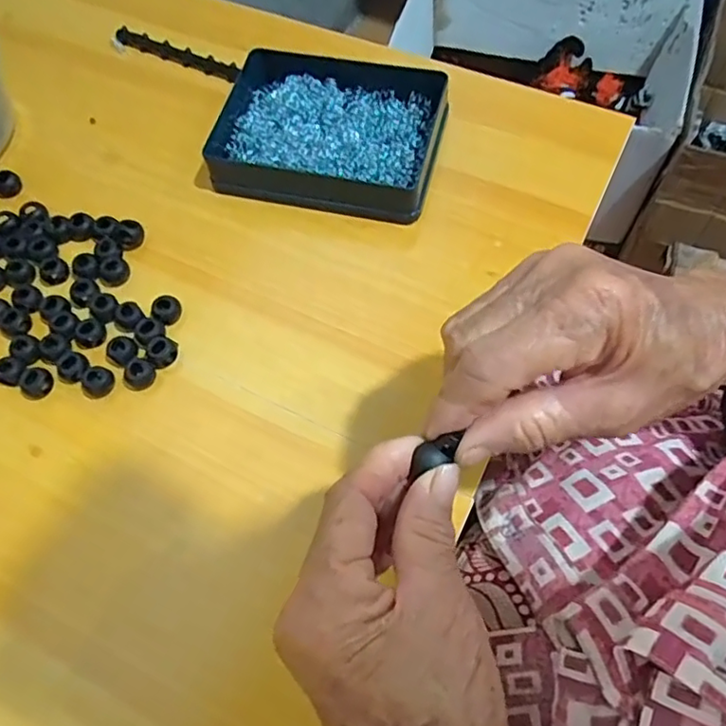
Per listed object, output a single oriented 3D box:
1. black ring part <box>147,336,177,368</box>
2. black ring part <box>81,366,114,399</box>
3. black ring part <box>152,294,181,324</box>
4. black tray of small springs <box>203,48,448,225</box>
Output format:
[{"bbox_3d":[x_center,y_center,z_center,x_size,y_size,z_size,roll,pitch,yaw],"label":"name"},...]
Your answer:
[{"bbox_3d":[-0.120,-0.007,0.356,0.016,0.011,0.018,-31,67,-11],"label":"black ring part"},{"bbox_3d":[-0.157,0.011,0.352,0.018,0.009,0.017,-1,65,3],"label":"black ring part"},{"bbox_3d":[-0.122,-0.033,0.368,0.016,0.010,0.015,-16,65,-4],"label":"black ring part"},{"bbox_3d":[-0.026,-0.159,0.411,0.153,0.030,0.111,12,66,9],"label":"black tray of small springs"}]

